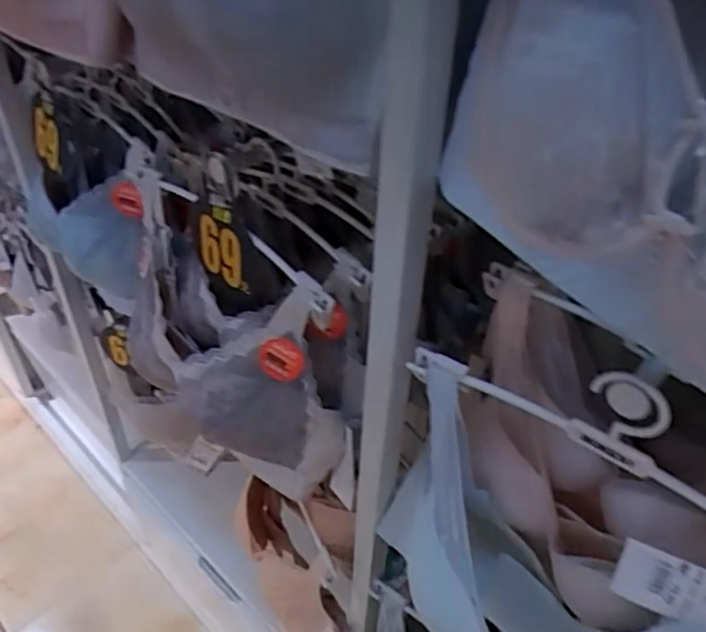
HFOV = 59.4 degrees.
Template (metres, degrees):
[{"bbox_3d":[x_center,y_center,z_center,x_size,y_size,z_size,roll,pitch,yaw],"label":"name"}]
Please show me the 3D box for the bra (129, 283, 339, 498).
[{"bbox_3d":[-0.124,0.062,0.601,0.239,0.214,0.097,12,41,11],"label":"bra"}]

